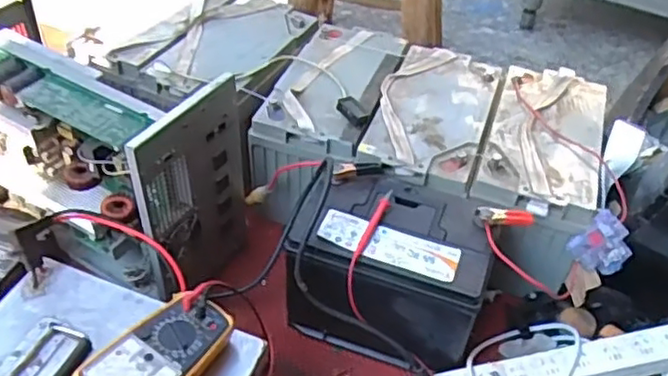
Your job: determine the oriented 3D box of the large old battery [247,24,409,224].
[{"bbox_3d":[-0.008,-0.112,1.102,0.197,0.181,0.350,12,45,5],"label":"large old battery"}]

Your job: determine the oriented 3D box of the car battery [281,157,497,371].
[{"bbox_3d":[0.069,0.119,0.909,0.251,0.206,0.201,10,44,4],"label":"car battery"}]

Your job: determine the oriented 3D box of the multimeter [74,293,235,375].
[{"bbox_3d":[-0.184,0.185,0.693,0.093,0.057,0.164,27,48,20],"label":"multimeter"}]

